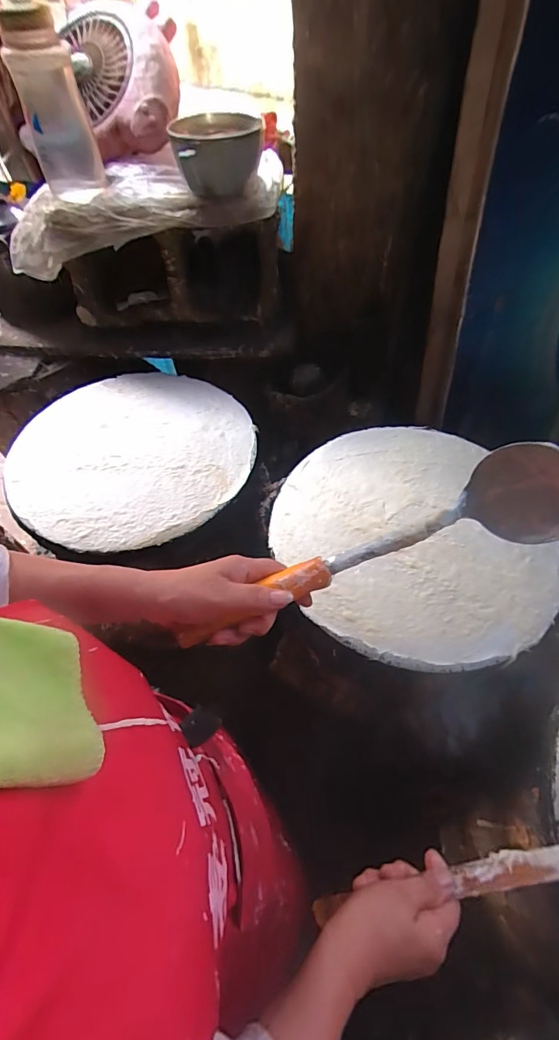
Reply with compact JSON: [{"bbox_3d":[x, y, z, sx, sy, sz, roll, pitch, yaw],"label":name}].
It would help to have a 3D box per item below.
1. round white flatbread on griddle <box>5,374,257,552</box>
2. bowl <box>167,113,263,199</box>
[{"bbox_3d":[-0.229,-0.114,0.693,0.361,0.034,0.359,-1,58,2],"label":"round white flatbread on griddle"},{"bbox_3d":[-0.095,-0.576,0.692,0.132,0.082,0.132,-1,58,2],"label":"bowl"}]

